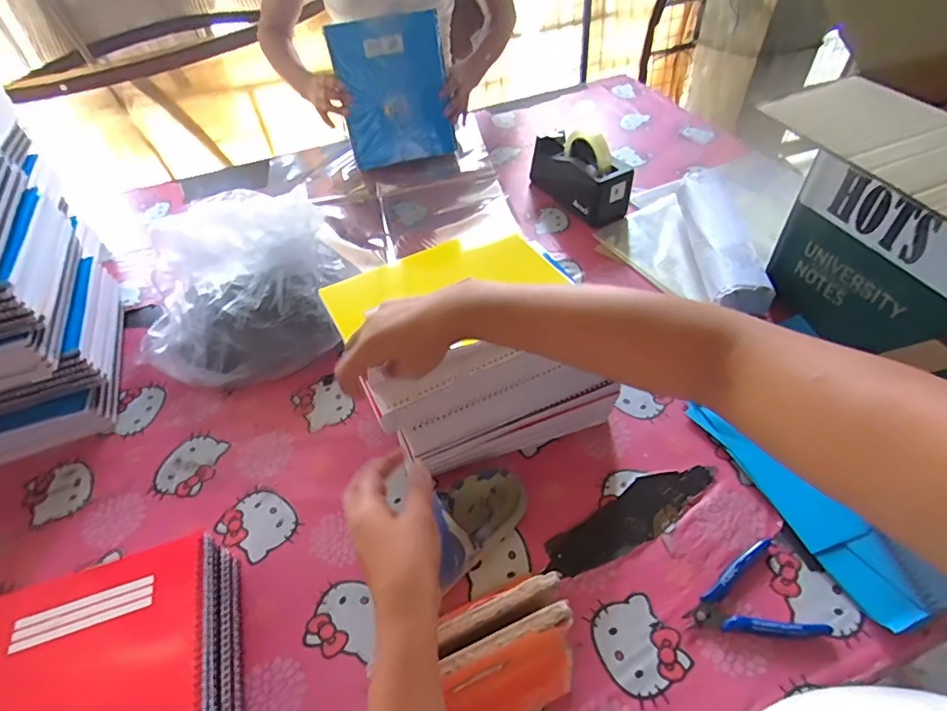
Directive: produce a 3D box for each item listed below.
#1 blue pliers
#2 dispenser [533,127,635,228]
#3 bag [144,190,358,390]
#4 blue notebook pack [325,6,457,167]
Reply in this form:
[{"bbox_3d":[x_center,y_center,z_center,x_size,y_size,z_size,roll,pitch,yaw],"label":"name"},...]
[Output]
[{"bbox_3d":[0.252,0.226,0.480,0.111,0.019,0.087,-10,48,-4],"label":"blue pliers"},{"bbox_3d":[0.182,-0.326,0.906,0.078,0.119,0.203,-28,52,-19],"label":"dispenser"},{"bbox_3d":[-0.322,-0.097,0.698,0.295,0.192,0.205,-8,48,-2],"label":"bag"},{"bbox_3d":[-0.151,-0.513,1.003,0.205,0.260,0.019,-17,43,-10],"label":"blue notebook pack"}]

